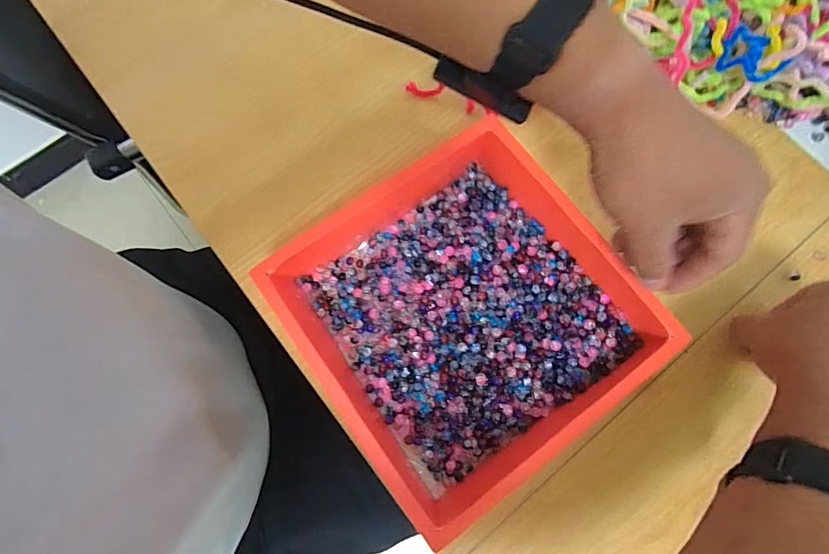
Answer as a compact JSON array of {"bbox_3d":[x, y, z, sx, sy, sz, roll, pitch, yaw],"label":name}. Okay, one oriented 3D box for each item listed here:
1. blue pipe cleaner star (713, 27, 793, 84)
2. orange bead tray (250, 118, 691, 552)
[{"bbox_3d":[0.308,-0.201,0.397,0.042,0.020,0.054,-43,78,-7],"label":"blue pipe cleaner star"},{"bbox_3d":[0.039,0.028,0.349,0.246,0.057,0.247,-36,79,-8],"label":"orange bead tray"}]

